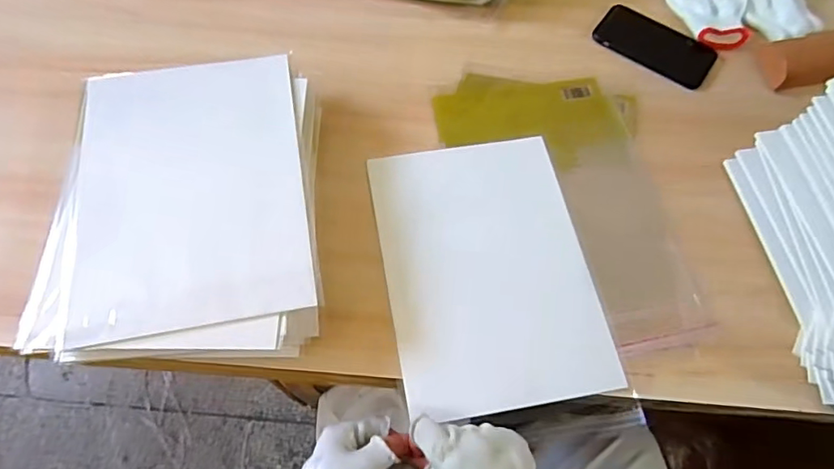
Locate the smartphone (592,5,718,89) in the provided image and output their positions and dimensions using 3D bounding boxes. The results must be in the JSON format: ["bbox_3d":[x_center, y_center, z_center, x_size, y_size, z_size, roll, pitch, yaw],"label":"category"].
[{"bbox_3d":[0.313,-0.249,0.700,0.152,0.014,0.077,32,67,13],"label":"smartphone"}]

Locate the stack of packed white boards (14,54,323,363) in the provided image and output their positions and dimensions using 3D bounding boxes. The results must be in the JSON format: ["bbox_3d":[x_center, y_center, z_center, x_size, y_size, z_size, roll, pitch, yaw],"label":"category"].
[{"bbox_3d":[-0.222,-0.029,0.535,0.240,0.078,0.306,-5,64,-4],"label":"stack of packed white boards"}]

